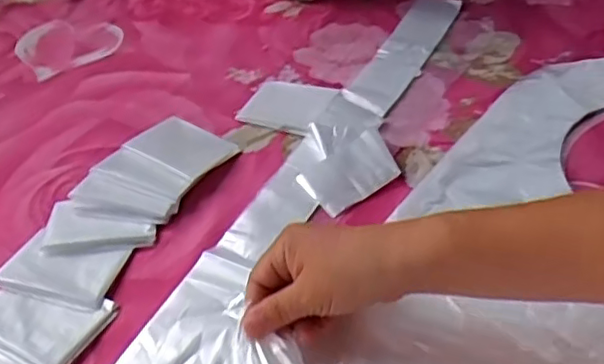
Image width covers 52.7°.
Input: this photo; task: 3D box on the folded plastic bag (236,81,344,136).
[{"bbox_3d":[-0.013,-0.075,0.574,0.079,0.011,0.063,17,49,21],"label":"folded plastic bag"}]

